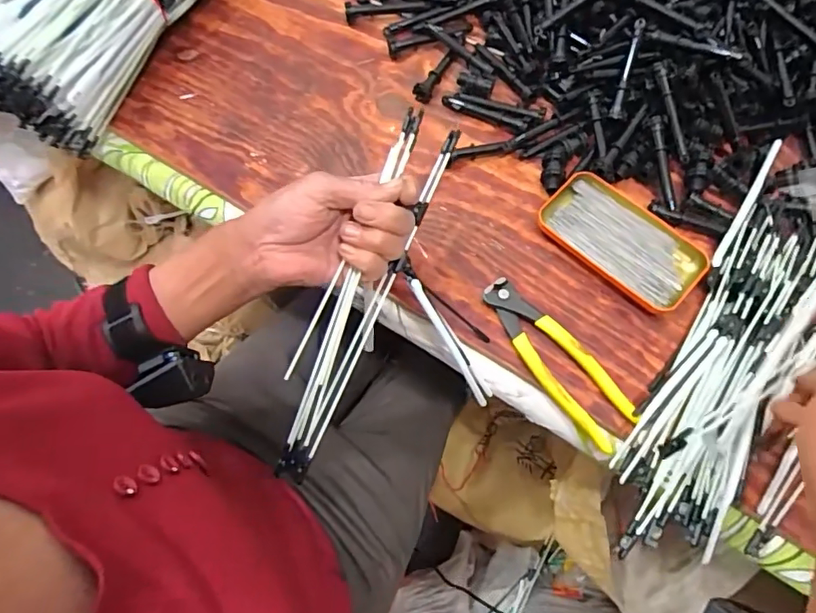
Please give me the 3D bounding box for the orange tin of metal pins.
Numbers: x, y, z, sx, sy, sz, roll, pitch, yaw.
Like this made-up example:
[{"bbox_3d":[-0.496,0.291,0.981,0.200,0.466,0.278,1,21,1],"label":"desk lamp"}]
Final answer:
[{"bbox_3d":[0.196,-0.061,0.489,0.146,0.017,0.079,39,75,14],"label":"orange tin of metal pins"}]

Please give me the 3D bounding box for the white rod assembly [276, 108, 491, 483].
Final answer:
[{"bbox_3d":[-0.029,-0.012,0.417,0.183,0.032,0.251,-15,110,-24],"label":"white rod assembly"}]

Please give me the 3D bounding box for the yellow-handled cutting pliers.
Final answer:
[{"bbox_3d":[0.127,0.043,0.455,0.046,0.017,0.164,-33,72,-10],"label":"yellow-handled cutting pliers"}]

